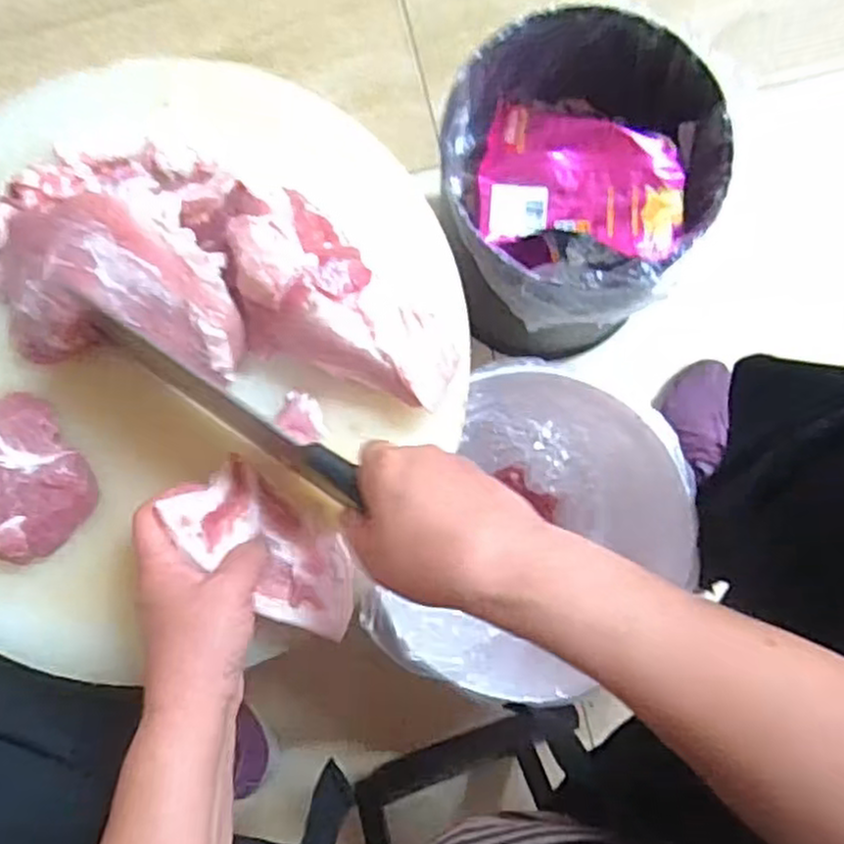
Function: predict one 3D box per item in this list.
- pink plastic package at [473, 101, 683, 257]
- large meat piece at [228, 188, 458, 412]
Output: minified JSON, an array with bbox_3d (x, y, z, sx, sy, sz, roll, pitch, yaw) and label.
[{"bbox_3d":[0.126,-0.198,0.589,0.152,0.035,0.131,9,84,2],"label":"pink plastic package"},{"bbox_3d":[-0.050,-0.067,0.459,0.157,0.059,0.087,36,87,-12],"label":"large meat piece"}]

